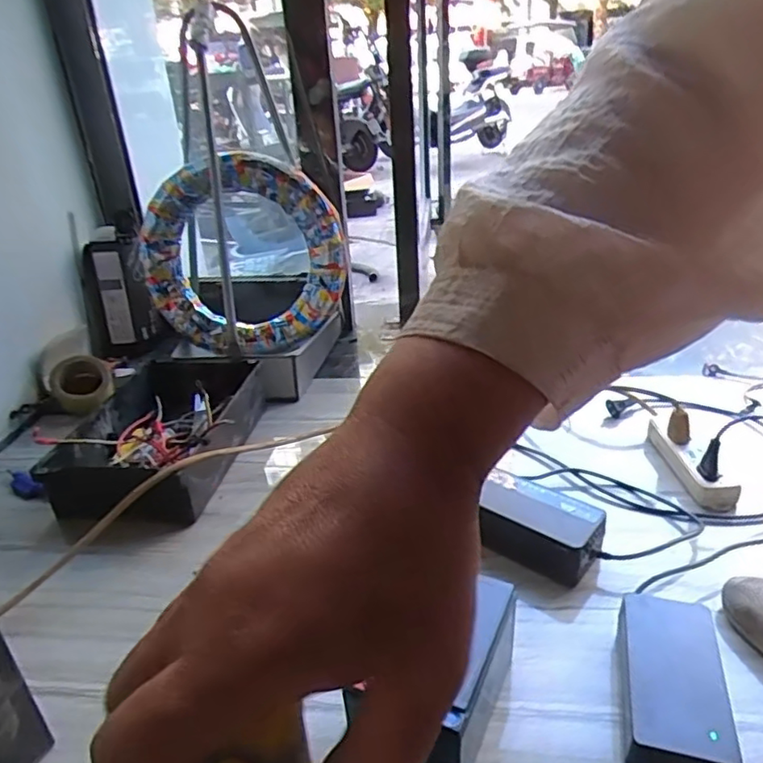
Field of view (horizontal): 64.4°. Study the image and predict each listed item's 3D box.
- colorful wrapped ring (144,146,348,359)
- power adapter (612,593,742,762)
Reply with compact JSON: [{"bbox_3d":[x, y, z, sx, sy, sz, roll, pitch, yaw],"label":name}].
[{"bbox_3d":[-0.249,-0.221,1.083,0.366,0.342,0.055,-2,16,4],"label":"colorful wrapped ring"},{"bbox_3d":[0.246,0.263,0.519,0.075,0.061,0.152,5,29,17],"label":"power adapter"}]

